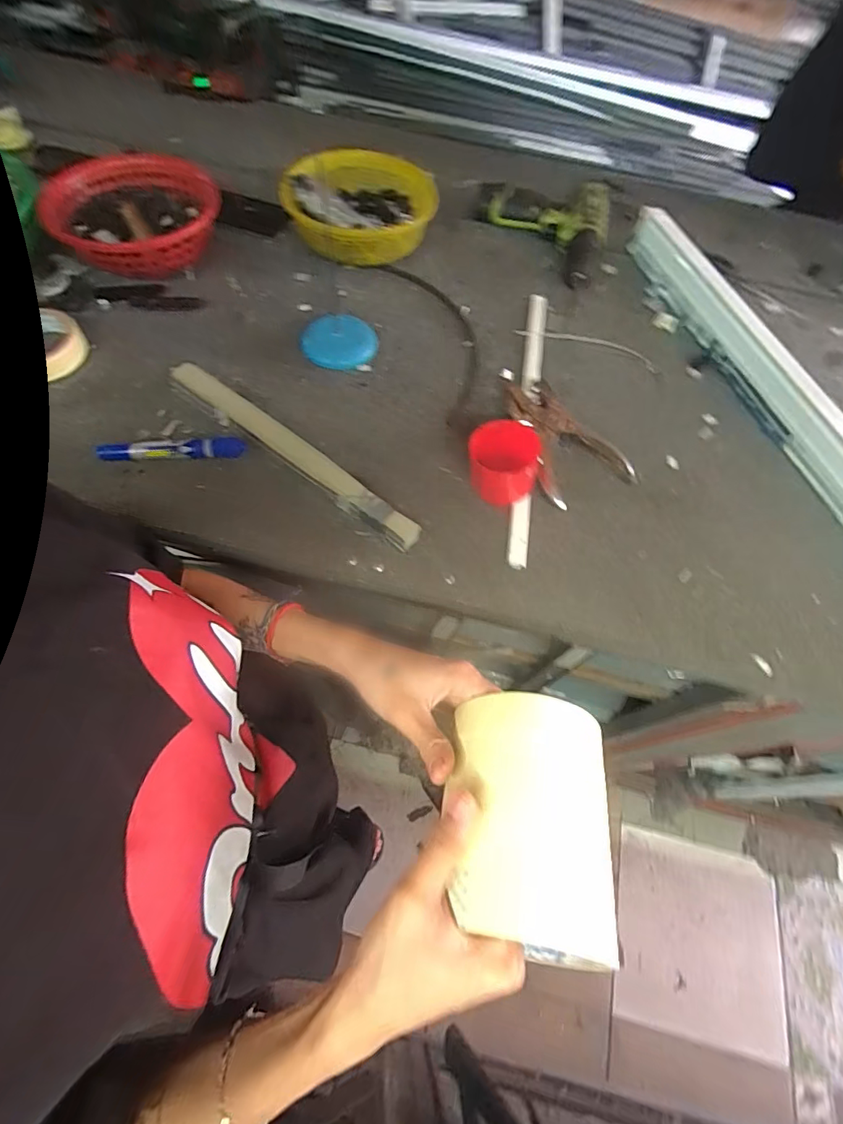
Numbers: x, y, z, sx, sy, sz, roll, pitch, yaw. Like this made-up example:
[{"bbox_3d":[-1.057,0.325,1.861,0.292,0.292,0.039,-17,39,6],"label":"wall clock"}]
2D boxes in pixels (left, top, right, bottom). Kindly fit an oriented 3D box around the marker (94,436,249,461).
[{"bbox_3d":[-0.242,-0.111,0.473,0.132,0.019,0.021,-5,62,-6],"label":"marker"}]

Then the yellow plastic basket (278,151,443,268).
[{"bbox_3d":[-0.077,-0.457,0.625,0.171,0.067,0.170,11,62,3],"label":"yellow plastic basket"}]

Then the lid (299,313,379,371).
[{"bbox_3d":[-0.096,-0.258,0.565,0.086,0.017,0.075,-1,62,-4],"label":"lid"}]

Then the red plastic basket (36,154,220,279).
[{"bbox_3d":[-0.339,-0.401,0.571,0.191,0.057,0.167,-4,63,-7],"label":"red plastic basket"}]

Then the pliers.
[{"bbox_3d":[0.154,-0.135,0.525,0.101,0.023,0.153,-14,63,-10],"label":"pliers"}]

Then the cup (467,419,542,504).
[{"bbox_3d":[0.080,-0.094,0.473,0.069,0.054,0.067,1,62,-2],"label":"cup"}]

